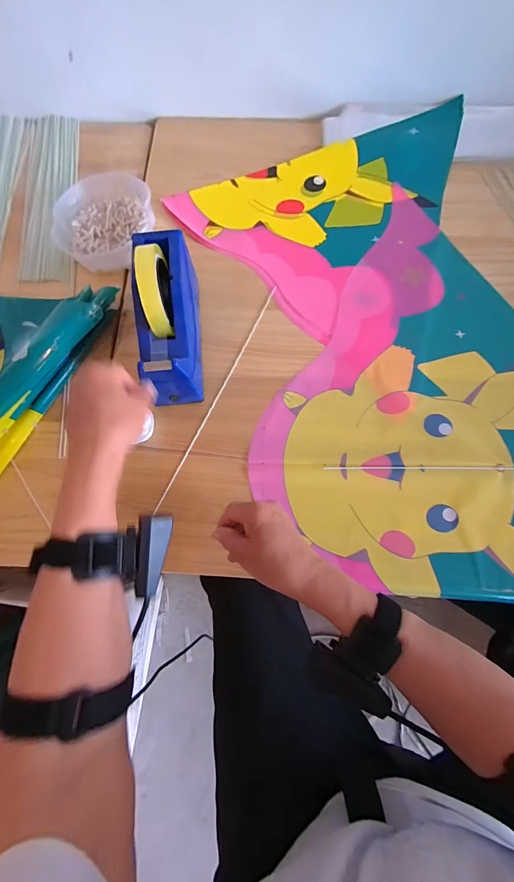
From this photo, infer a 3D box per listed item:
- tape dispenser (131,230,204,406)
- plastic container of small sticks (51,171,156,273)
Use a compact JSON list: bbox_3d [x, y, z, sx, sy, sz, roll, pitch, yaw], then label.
[{"bbox_3d":[-0.112,-0.157,0.412,0.063,0.132,0.197,-5,75,0],"label":"tape dispenser"},{"bbox_3d":[-0.238,-0.349,0.520,0.154,0.042,0.153,30,78,9],"label":"plastic container of small sticks"}]

